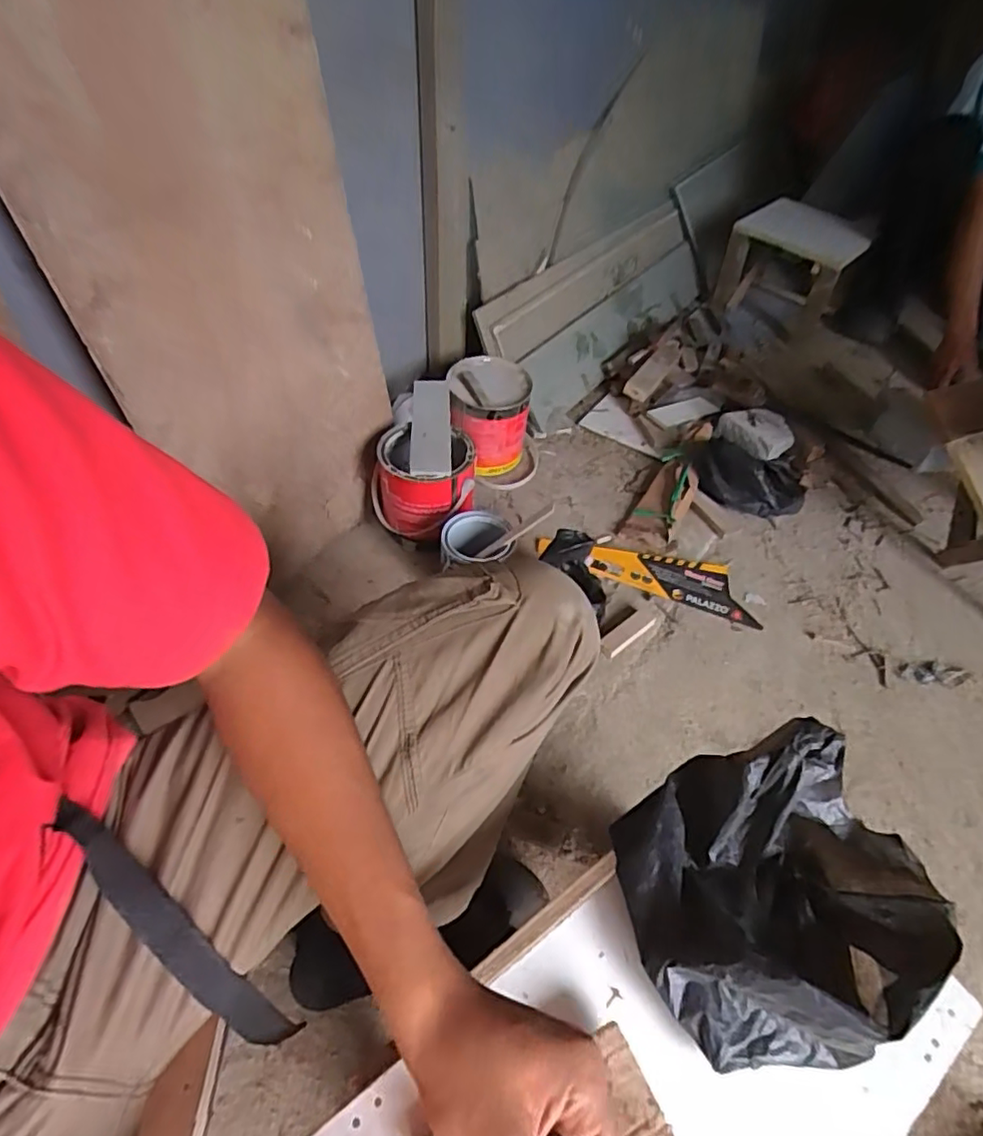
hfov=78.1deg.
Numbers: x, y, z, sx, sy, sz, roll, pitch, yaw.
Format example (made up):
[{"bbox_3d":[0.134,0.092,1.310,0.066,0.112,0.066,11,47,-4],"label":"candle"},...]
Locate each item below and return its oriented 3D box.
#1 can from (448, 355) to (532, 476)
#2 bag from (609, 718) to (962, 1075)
[{"bbox_3d":[-0.004,-0.277,1.113,0.139,0.160,0.152,2,48,-2],"label":"can"},{"bbox_3d":[0.199,0.225,0.429,0.204,0.090,0.192,-26,55,-25],"label":"bag"}]

